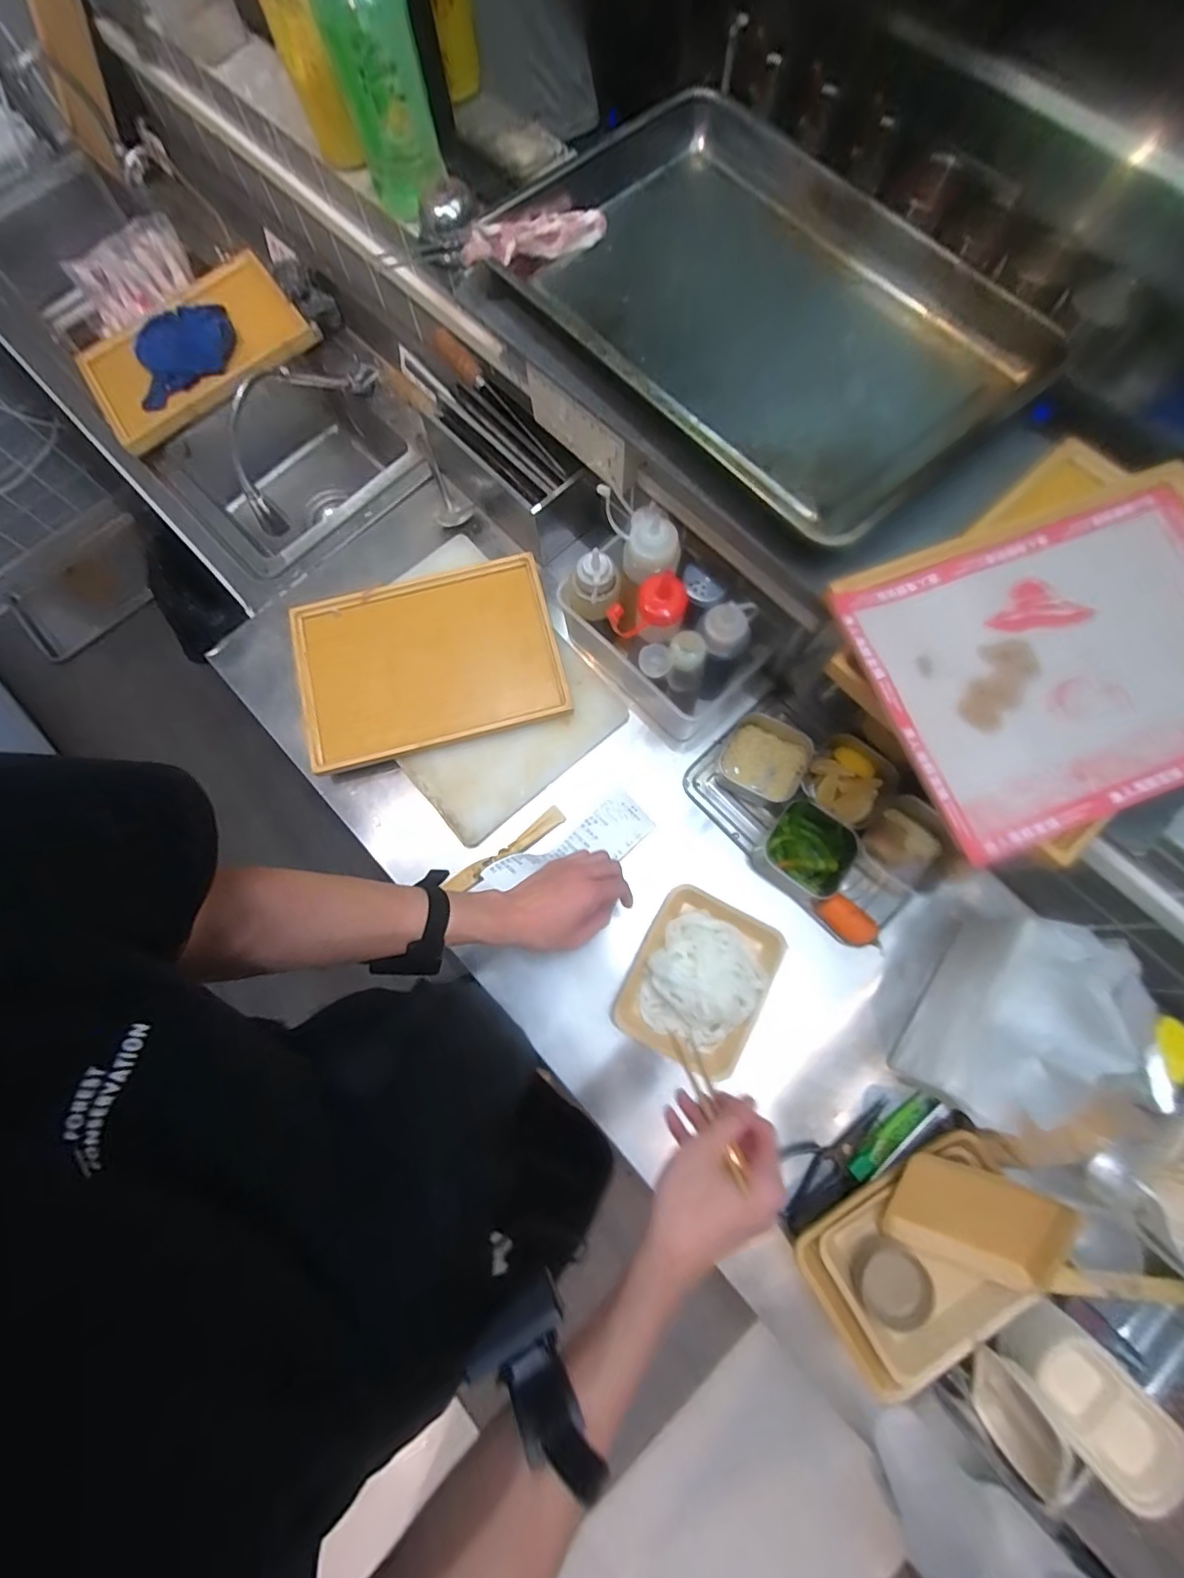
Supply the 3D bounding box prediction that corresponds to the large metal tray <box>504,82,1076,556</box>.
[{"bbox_3d":[0.199,-0.563,0.648,0.386,0.062,0.593,-41,78,-8],"label":"large metal tray"}]

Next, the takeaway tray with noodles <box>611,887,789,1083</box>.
[{"bbox_3d":[0.140,0.244,0.712,0.164,0.066,0.207,27,78,8],"label":"takeaway tray with noodles"}]

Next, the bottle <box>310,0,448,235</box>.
[{"bbox_3d":[-0.255,-0.858,0.650,0.100,0.273,0.118,-16,76,-2],"label":"bottle"}]

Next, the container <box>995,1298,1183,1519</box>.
[{"bbox_3d":[0.526,0.639,0.582,0.094,0.046,0.181,-41,78,-8],"label":"container"}]

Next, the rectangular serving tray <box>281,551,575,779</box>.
[{"bbox_3d":[-0.249,-0.190,0.838,0.385,0.032,0.274,-15,74,-3],"label":"rectangular serving tray"}]

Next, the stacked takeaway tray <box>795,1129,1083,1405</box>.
[{"bbox_3d":[0.379,0.516,0.616,0.266,0.084,0.182,-29,77,-6],"label":"stacked takeaway tray"}]

